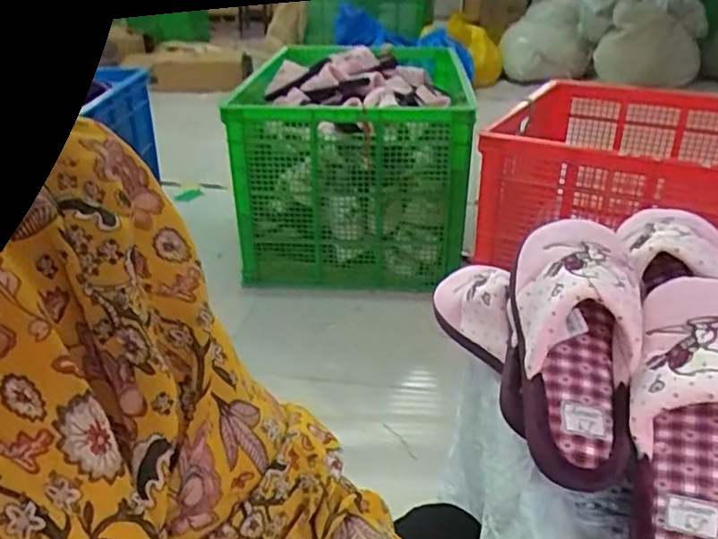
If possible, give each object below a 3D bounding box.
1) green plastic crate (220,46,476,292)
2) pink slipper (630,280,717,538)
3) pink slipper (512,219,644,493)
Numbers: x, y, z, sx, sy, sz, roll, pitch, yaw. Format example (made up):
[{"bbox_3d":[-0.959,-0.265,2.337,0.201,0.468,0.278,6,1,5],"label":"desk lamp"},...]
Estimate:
[{"bbox_3d":[-0.007,-0.326,1.918,0.623,0.549,0.647,2,28,5],"label":"green plastic crate"},{"bbox_3d":[0.254,0.101,0.464,0.098,0.072,0.240,11,64,21],"label":"pink slipper"},{"bbox_3d":[0.176,0.048,0.508,0.097,0.079,0.243,4,66,8],"label":"pink slipper"}]

